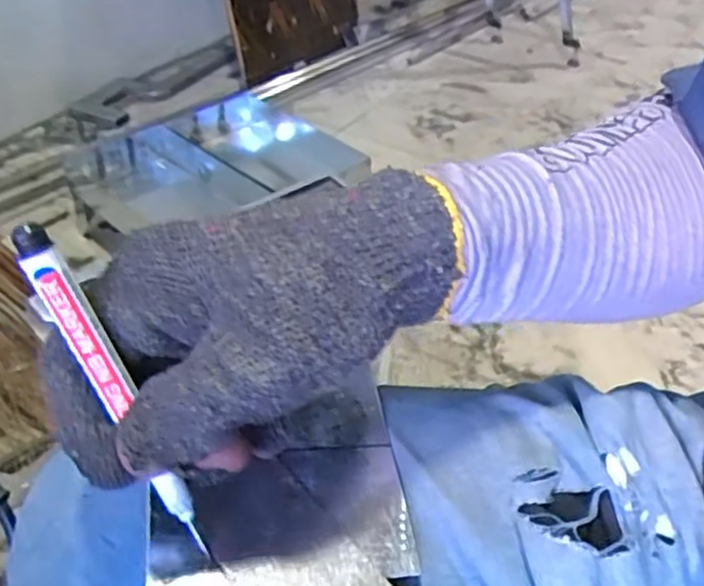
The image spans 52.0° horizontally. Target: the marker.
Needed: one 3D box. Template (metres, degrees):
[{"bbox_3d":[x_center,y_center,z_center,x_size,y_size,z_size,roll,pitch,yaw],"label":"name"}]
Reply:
[{"bbox_3d":[-0.075,0.035,0.235,0.013,0.126,0.012,-1,34,28],"label":"marker"}]

